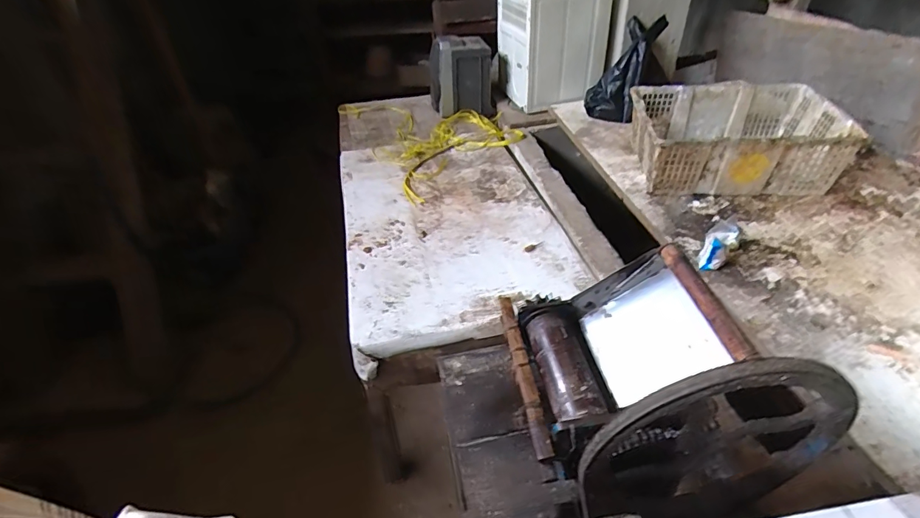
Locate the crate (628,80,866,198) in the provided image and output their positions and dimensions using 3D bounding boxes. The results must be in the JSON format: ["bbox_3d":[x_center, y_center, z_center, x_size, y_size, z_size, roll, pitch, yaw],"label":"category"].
[{"bbox_3d":[0.722,-0.319,1.208,0.469,0.183,0.328,1,40,7],"label":"crate"}]

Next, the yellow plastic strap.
[{"bbox_3d":[-0.099,-0.468,1.638,0.491,0.036,0.826,-21,40,-18],"label":"yellow plastic strap"}]

